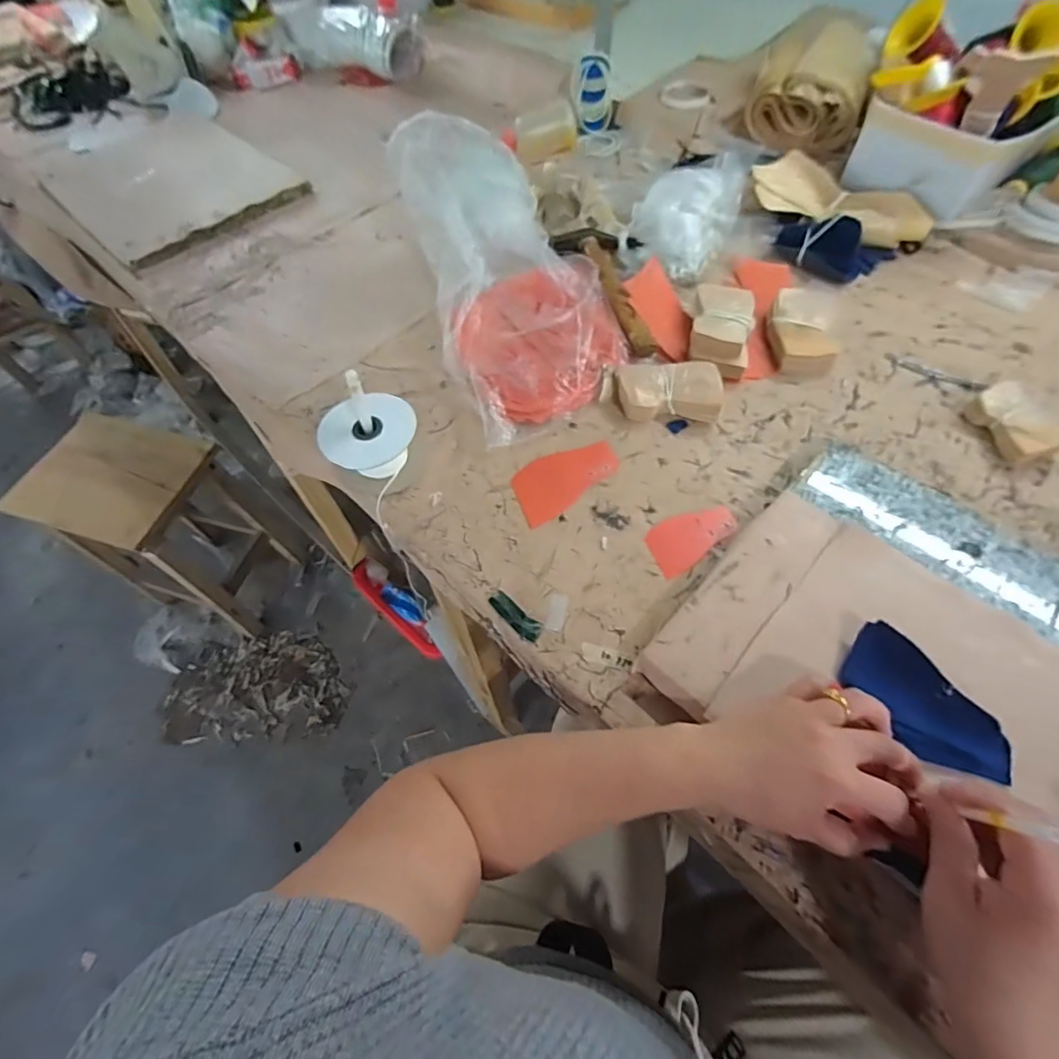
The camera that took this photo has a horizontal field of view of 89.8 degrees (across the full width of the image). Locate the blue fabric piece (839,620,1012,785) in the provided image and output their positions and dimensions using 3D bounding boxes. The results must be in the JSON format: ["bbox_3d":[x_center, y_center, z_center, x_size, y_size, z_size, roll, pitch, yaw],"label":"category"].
[{"bbox_3d":[0.279,0.124,0.373,0.059,0.017,0.114,-41,64,-19],"label":"blue fabric piece"}]

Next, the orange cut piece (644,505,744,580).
[{"bbox_3d":[0.151,0.005,0.488,0.089,0.004,0.049,-27,60,-12],"label":"orange cut piece"}]

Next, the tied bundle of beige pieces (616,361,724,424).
[{"bbox_3d":[0.148,-0.149,0.567,0.107,0.035,0.066,3,59,6],"label":"tied bundle of beige pieces"}]

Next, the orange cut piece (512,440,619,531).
[{"bbox_3d":[0.035,-0.053,0.535,0.115,0.004,0.068,-31,61,-15],"label":"orange cut piece"}]

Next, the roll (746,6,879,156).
[{"bbox_3d":[0.423,-0.687,0.789,0.149,0.094,0.285,16,61,14],"label":"roll"}]

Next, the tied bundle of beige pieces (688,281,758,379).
[{"bbox_3d":[0.217,-0.230,0.601,0.062,0.039,0.112,11,60,11],"label":"tied bundle of beige pieces"}]

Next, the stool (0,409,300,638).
[{"bbox_3d":[-0.740,0.009,1.114,0.301,0.429,0.227,14,60,12],"label":"stool"}]

